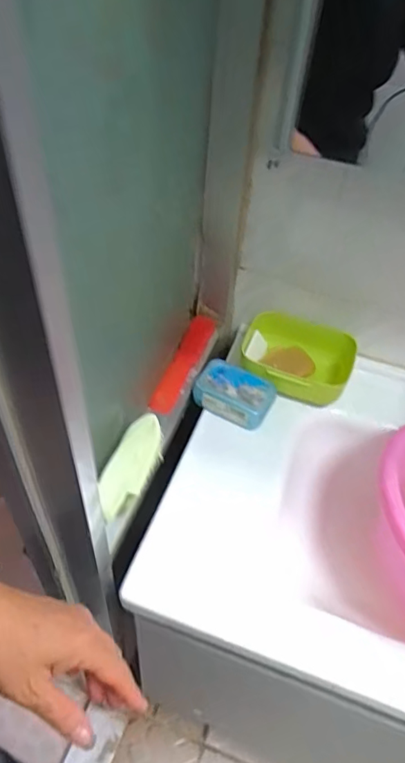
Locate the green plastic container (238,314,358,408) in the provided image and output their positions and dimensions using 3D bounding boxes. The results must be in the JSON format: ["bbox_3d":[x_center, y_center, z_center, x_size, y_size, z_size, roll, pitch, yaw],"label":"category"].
[{"bbox_3d":[0.136,-0.028,0.790,0.163,0.060,0.124,18,49,11],"label":"green plastic container"}]

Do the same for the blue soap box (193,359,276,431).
[{"bbox_3d":[0.045,0.017,0.746,0.107,0.044,0.070,23,50,15],"label":"blue soap box"}]

